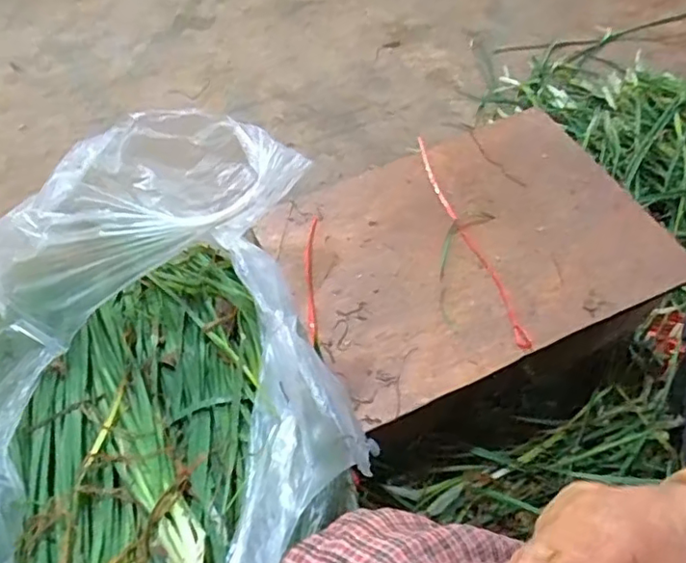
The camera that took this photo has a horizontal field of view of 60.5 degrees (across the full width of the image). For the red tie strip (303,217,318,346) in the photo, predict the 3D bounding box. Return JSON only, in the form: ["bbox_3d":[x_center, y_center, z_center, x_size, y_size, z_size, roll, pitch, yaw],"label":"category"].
[{"bbox_3d":[-0.039,-0.006,0.700,0.016,0.011,0.184,-3,56,1],"label":"red tie strip"}]

